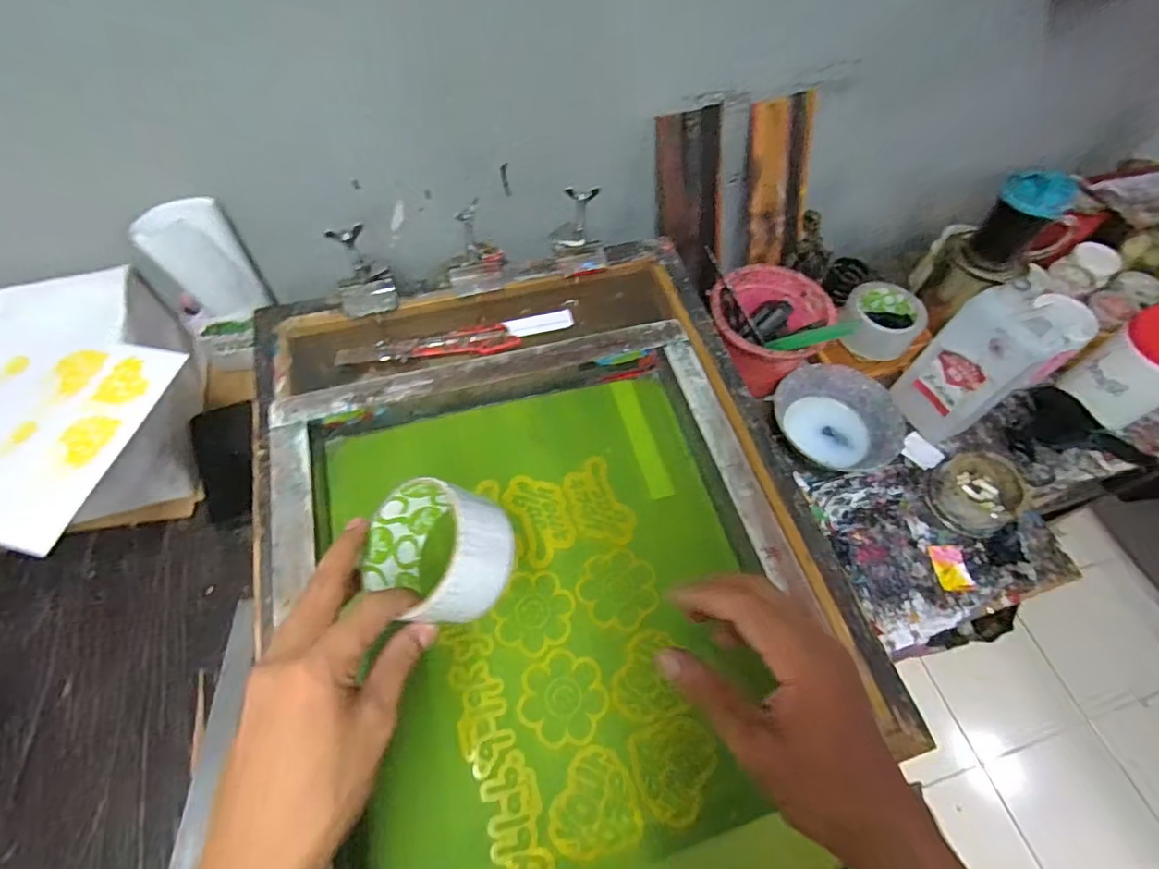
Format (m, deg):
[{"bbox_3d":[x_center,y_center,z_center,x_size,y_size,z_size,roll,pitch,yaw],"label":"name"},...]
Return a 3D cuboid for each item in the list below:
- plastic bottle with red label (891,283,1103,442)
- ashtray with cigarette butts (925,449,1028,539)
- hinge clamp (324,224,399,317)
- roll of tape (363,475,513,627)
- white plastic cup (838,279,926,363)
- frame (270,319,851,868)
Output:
[{"bbox_3d":[0.482,-0.082,0.669,0.058,0.212,0.104,-20,63,-13],"label":"plastic bottle with red label"},{"bbox_3d":[0.486,0.071,0.682,0.091,0.055,0.095,1,60,-2],"label":"ashtray with cigarette butts"},{"bbox_3d":[-0.246,-0.183,0.622,0.062,0.069,0.067,-16,62,-11],"label":"hinge clamp"},{"bbox_3d":[-0.088,0.071,0.338,0.093,0.047,0.080,7,76,34],"label":"roll of tape"},{"bbox_3d":[0.412,-0.155,0.760,0.097,0.059,0.093,1,60,-2],"label":"white plastic cup"},{"bbox_3d":[-0.018,0.146,0.452,0.414,0.047,0.507,-14,62,-10],"label":"frame"}]

